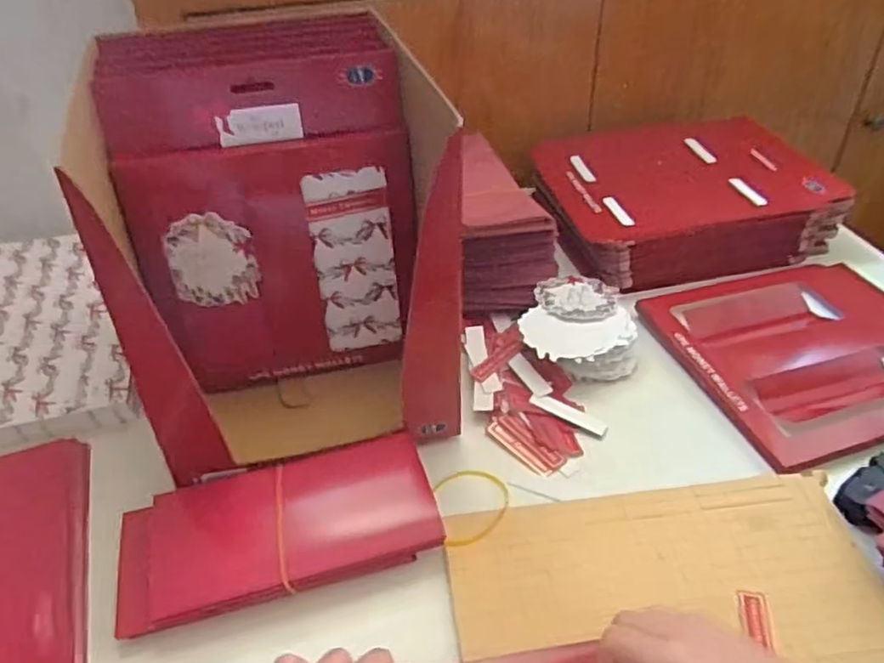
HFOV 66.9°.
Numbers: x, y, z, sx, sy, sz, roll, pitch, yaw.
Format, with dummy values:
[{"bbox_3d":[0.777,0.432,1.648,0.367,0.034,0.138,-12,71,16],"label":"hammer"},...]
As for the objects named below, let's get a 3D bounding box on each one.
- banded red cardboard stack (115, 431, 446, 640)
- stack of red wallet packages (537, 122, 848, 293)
[{"bbox_3d":[-0.102,0.125,0.425,0.194,0.030,0.086,-14,41,-13],"label":"banded red cardboard stack"},{"bbox_3d":[0.248,-0.151,0.714,0.269,0.062,0.241,-9,40,-7],"label":"stack of red wallet packages"}]

